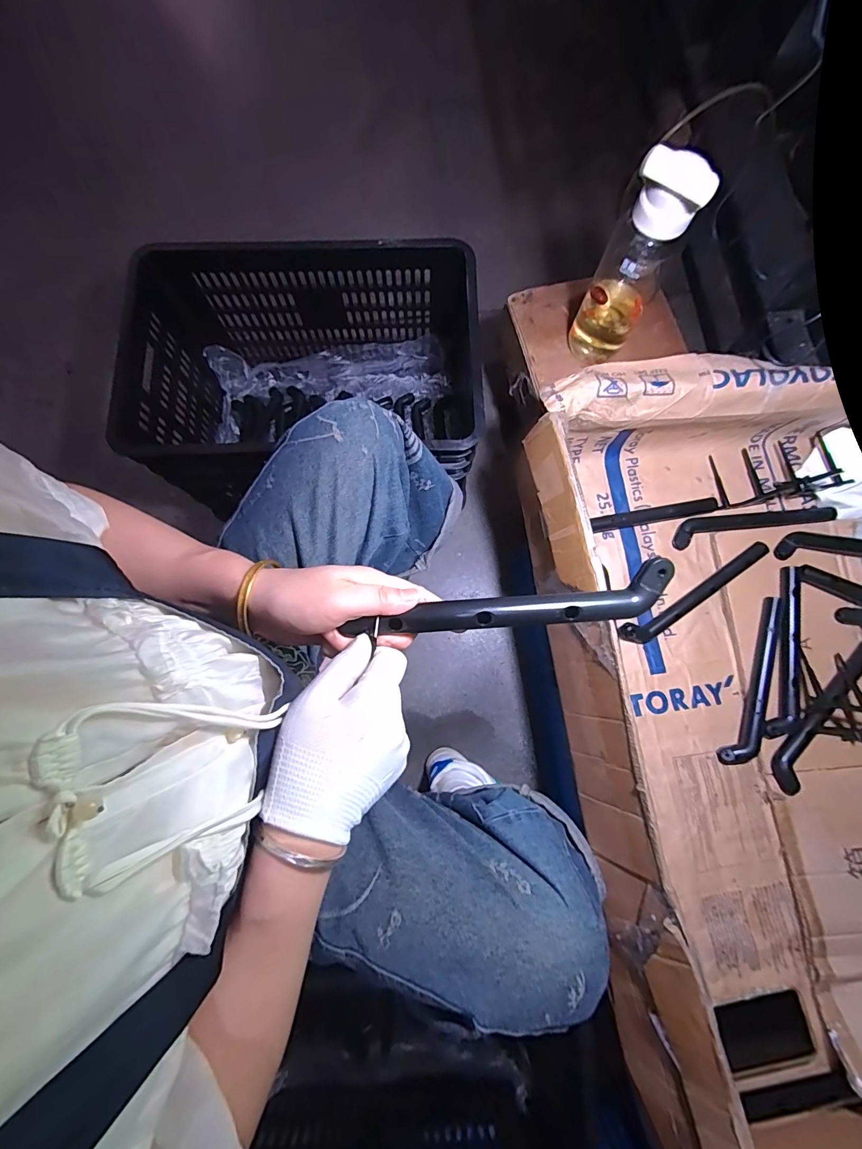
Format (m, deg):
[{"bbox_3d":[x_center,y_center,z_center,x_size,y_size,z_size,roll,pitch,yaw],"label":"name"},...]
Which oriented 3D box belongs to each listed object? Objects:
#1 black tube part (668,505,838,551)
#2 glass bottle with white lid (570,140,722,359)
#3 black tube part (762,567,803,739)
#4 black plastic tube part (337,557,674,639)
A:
[{"bbox_3d":[0.490,-0.080,0.648,0.226,0.029,0.039,-10,80,-2],"label":"black tube part"},{"bbox_3d":[0.271,-0.415,0.575,0.084,0.274,0.089,23,81,4],"label":"glass bottle with white lid"},{"bbox_3d":[0.511,0.110,0.603,0.047,0.018,0.239,11,80,2],"label":"black tube part"},{"bbox_3d":[0.059,0.024,0.314,0.237,0.015,0.033,-7,80,-1],"label":"black plastic tube part"}]

